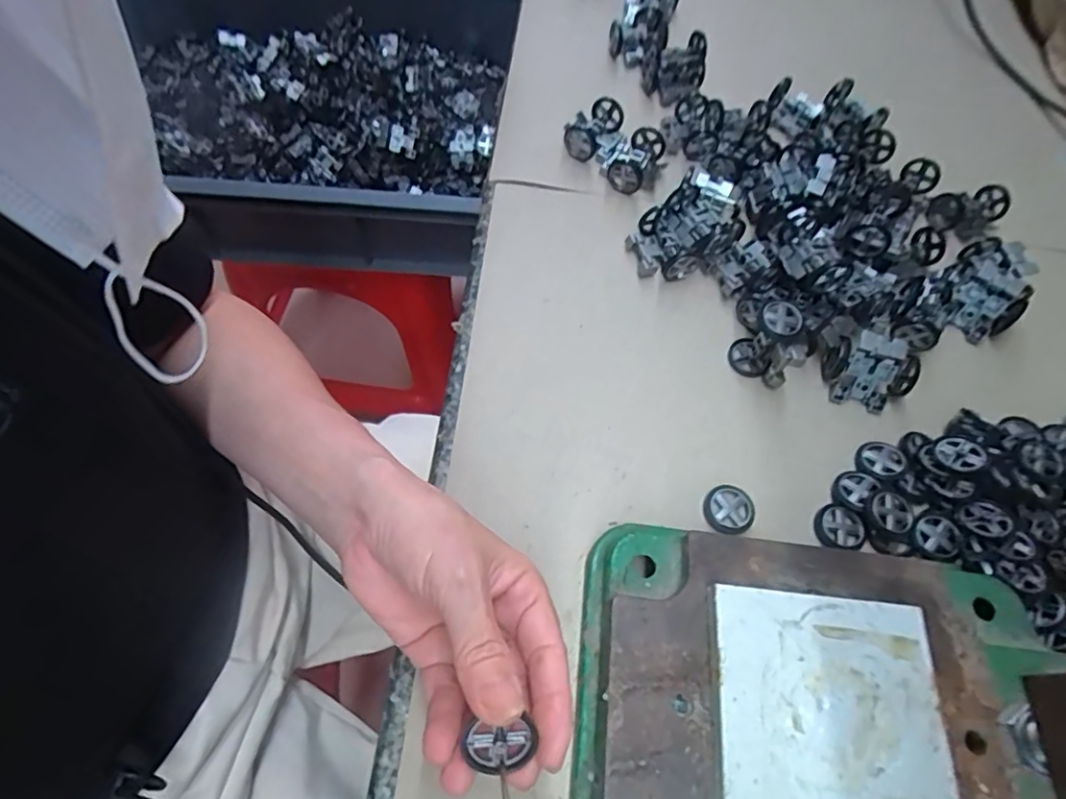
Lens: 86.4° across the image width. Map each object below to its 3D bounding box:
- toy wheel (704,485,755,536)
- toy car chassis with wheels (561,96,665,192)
[{"bbox_3d":[0.111,0.062,0.321,0.028,0.005,0.027,2,63,-3],"label":"toy wheel"},{"bbox_3d":[0.064,-0.199,0.440,0.075,0.033,0.052,38,67,15],"label":"toy car chassis with wheels"}]

